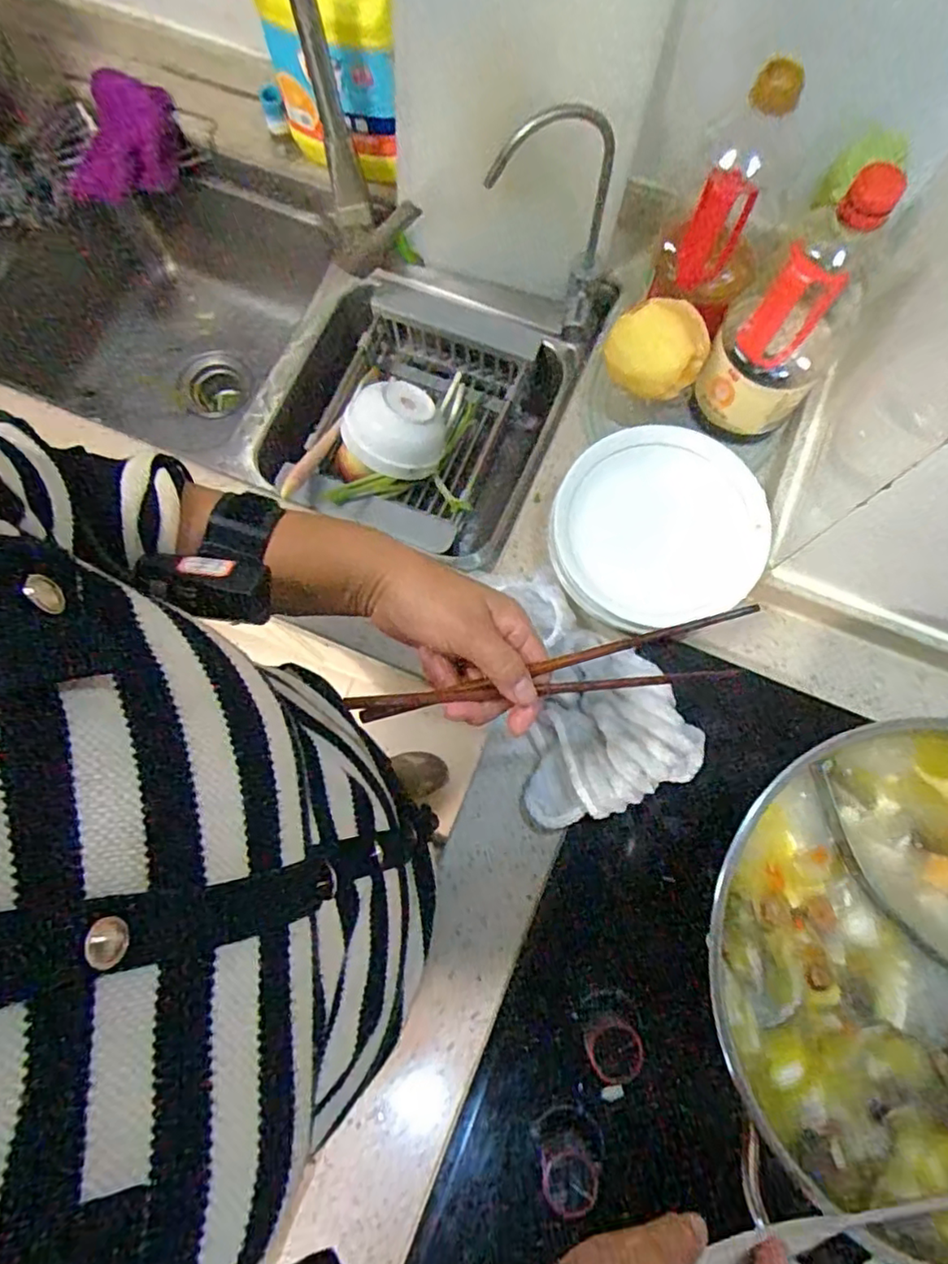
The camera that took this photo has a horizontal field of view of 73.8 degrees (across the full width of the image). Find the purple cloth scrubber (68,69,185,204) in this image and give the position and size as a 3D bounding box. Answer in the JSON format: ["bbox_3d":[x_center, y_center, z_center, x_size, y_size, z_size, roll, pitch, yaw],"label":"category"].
[{"bbox_3d":[-0.446,-0.619,0.812,0.198,0.109,0.061,-7,72,40],"label":"purple cloth scrubber"}]

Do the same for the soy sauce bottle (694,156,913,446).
[{"bbox_3d":[0.284,-0.277,0.556,0.102,0.240,0.117,37,79,9],"label":"soy sauce bottle"}]

